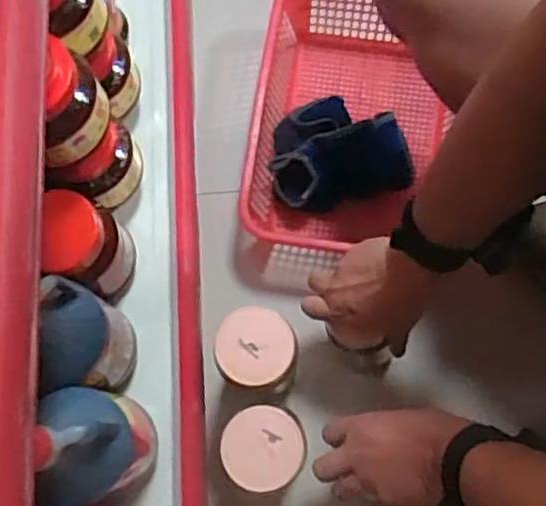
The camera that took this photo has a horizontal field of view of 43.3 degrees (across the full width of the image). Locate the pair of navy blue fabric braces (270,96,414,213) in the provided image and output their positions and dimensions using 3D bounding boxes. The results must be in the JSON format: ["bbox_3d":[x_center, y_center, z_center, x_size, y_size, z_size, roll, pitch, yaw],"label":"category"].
[{"bbox_3d":[0.083,-0.124,0.840,0.171,0.068,0.127,-7,74,-1],"label":"pair of navy blue fabric braces"}]

